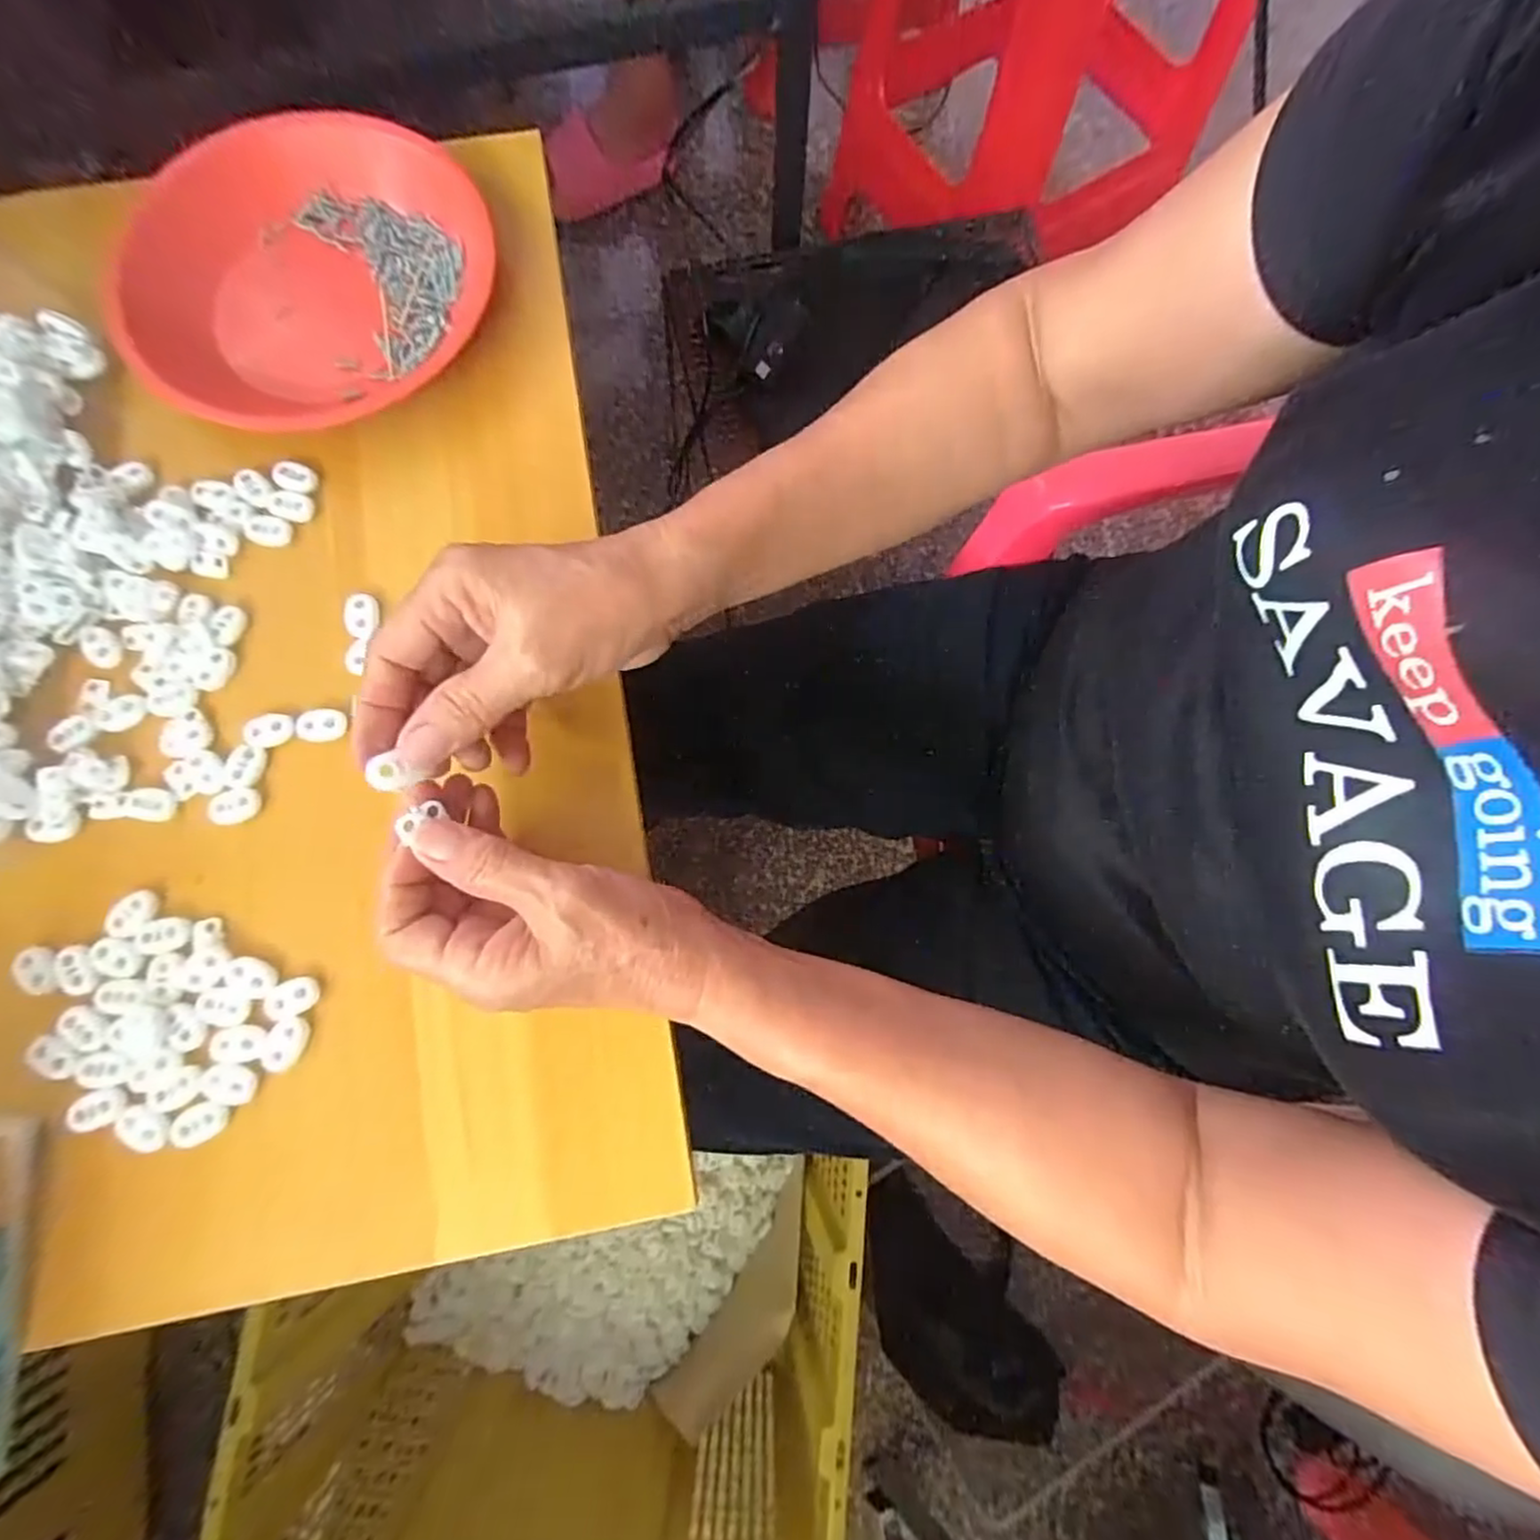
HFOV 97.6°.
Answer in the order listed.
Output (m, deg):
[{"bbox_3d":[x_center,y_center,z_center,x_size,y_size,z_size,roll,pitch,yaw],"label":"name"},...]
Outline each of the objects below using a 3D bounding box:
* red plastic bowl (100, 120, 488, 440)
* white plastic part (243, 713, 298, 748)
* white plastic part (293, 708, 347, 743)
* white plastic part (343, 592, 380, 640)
[{"bbox_3d":[-0.258,-0.278,0.373,0.190,0.030,0.190,0,78,-1],"label":"red plastic bowl"},{"bbox_3d":[-0.243,-0.019,0.327,0.023,0.004,0.015,-5,78,-2],"label":"white plastic part"},{"bbox_3d":[-0.218,-0.022,0.327,0.023,0.005,0.015,-3,78,-1],"label":"white plastic part"},{"bbox_3d":[-0.206,-0.078,0.339,0.016,0.006,0.022,-6,78,-2],"label":"white plastic part"}]

